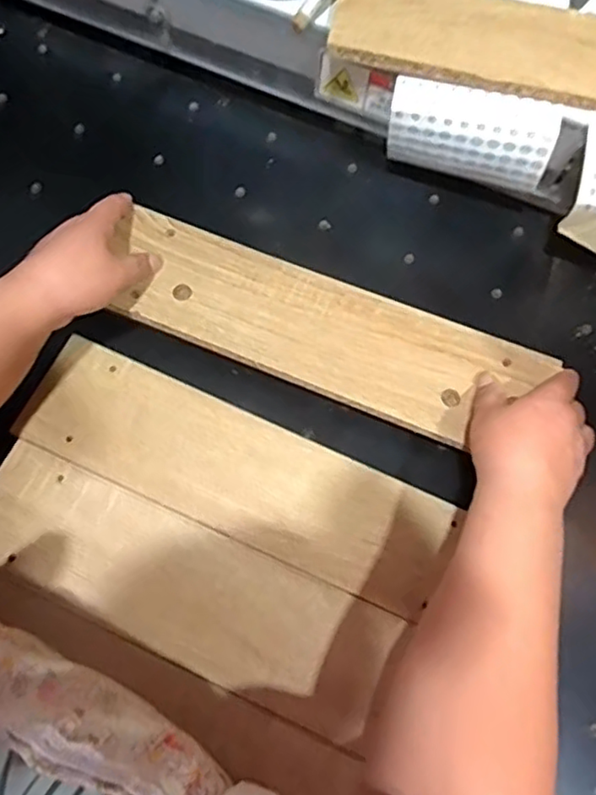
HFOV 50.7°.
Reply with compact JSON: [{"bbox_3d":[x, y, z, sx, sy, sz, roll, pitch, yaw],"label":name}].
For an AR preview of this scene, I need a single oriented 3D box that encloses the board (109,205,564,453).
[{"bbox_3d":[0.018,-0.052,0.494,0.332,0.012,0.096,21,72,4],"label":"board"}]

